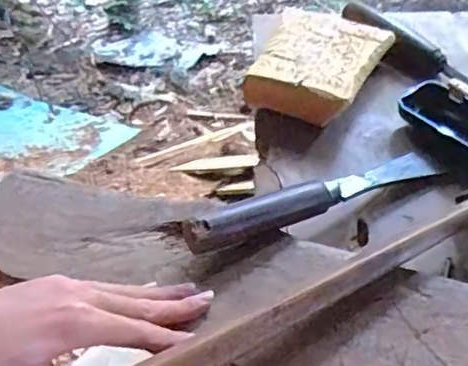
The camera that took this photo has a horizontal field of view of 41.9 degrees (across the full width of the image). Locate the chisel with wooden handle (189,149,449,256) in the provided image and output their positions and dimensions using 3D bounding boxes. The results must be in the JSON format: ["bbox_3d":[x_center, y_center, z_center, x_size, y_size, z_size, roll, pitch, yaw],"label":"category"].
[{"bbox_3d":[0.068,0.012,0.482,0.232,0.026,0.024,-15,51,-27],"label":"chisel with wooden handle"}]

